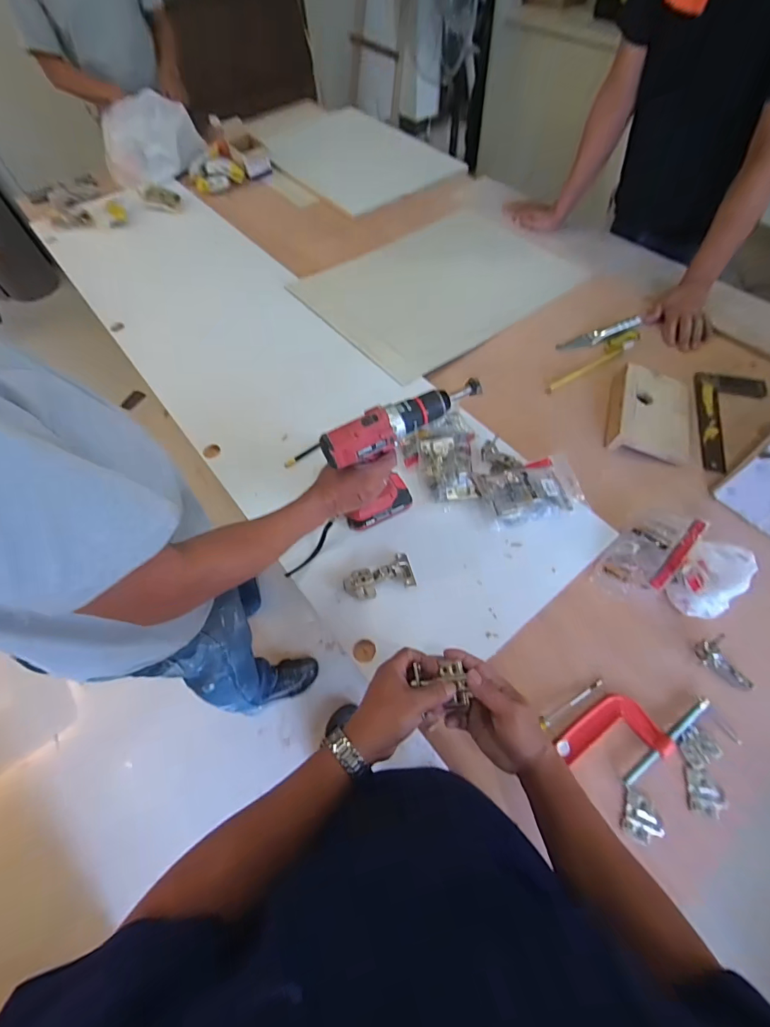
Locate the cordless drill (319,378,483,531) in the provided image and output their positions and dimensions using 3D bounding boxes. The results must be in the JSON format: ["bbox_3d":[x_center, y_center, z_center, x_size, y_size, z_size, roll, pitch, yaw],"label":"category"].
[{"bbox_3d":[0.034,-0.090,0.660,0.245,0.199,0.072,-24,62,-10],"label":"cordless drill"}]

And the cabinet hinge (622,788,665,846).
[{"bbox_3d":[0.321,0.380,0.527,0.047,0.011,0.051,20,64,13],"label":"cabinet hinge"}]

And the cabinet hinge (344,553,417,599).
[{"bbox_3d":[-0.009,0.100,0.672,0.110,0.028,0.056,-16,61,-6],"label":"cabinet hinge"}]

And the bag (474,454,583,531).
[{"bbox_3d":[0.253,-0.044,0.730,0.173,0.028,0.105,-17,61,-6],"label":"bag"}]

